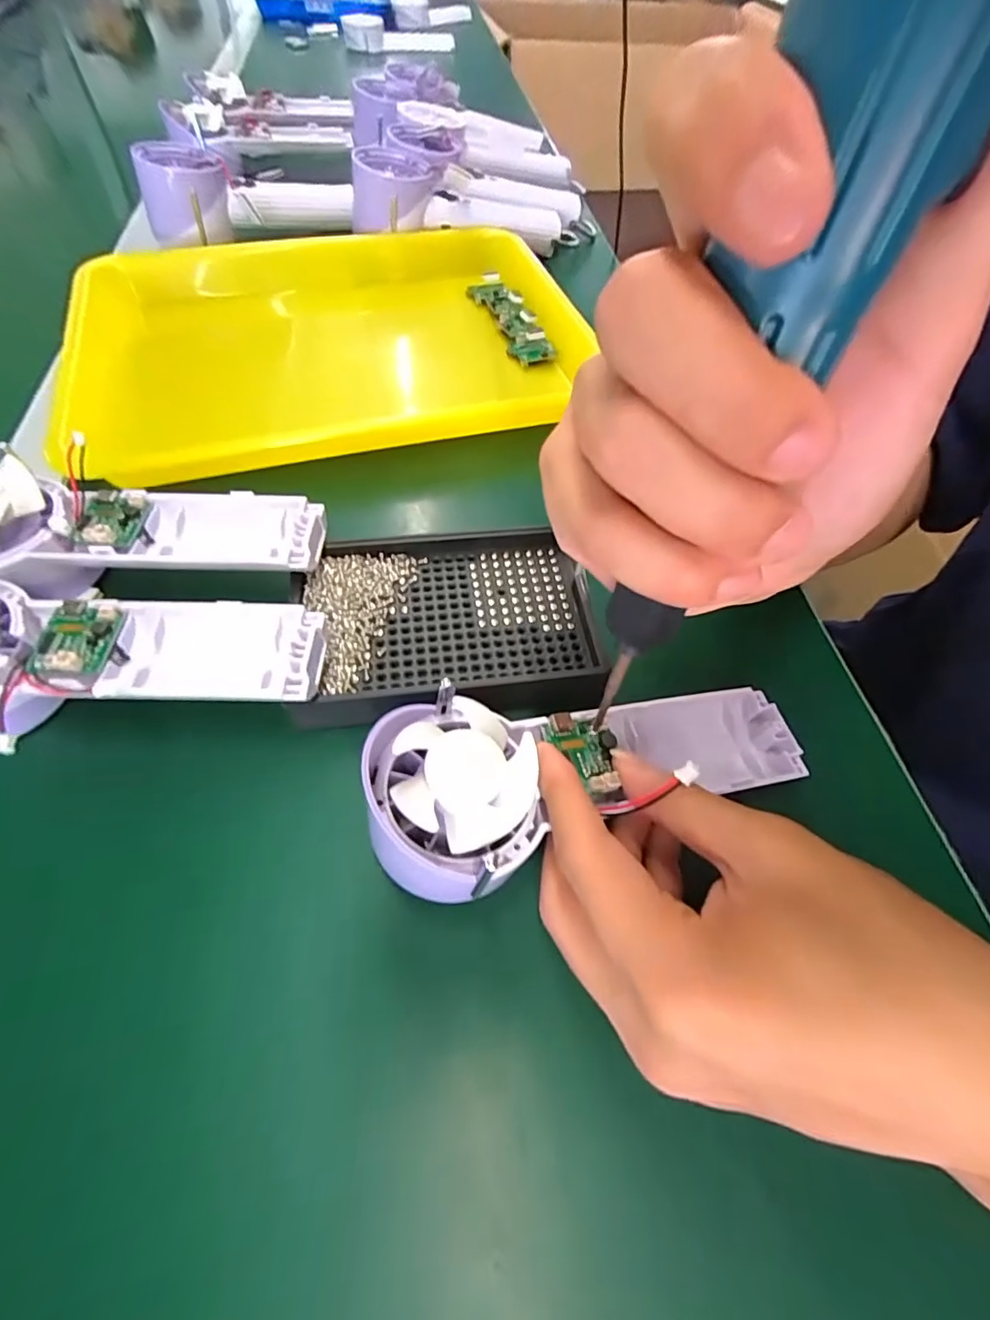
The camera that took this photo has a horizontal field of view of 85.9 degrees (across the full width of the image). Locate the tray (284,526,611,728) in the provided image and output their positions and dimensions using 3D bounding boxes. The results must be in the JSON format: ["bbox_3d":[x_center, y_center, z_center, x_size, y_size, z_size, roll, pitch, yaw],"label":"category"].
[{"bbox_3d":[-0.020,-0.020,0.244,0.132,0.015,0.094,-7,58,-8],"label":"tray"}]

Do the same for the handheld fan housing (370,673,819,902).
[{"bbox_3d":[0.040,0.038,0.202,0.170,0.031,0.060,-5,56,-27],"label":"handheld fan housing"}]

